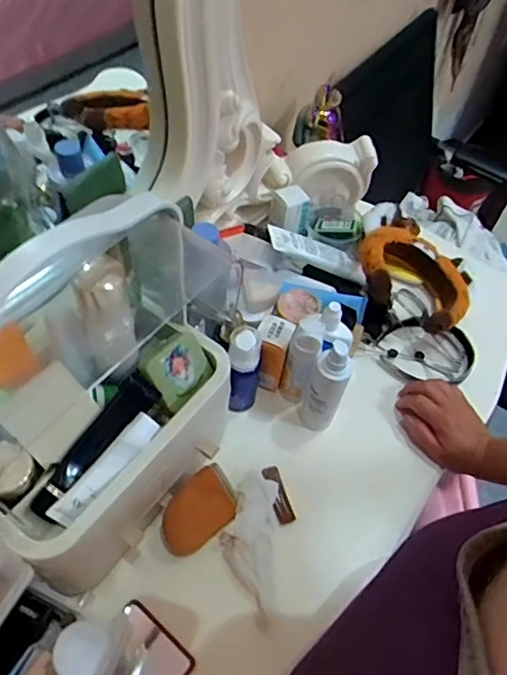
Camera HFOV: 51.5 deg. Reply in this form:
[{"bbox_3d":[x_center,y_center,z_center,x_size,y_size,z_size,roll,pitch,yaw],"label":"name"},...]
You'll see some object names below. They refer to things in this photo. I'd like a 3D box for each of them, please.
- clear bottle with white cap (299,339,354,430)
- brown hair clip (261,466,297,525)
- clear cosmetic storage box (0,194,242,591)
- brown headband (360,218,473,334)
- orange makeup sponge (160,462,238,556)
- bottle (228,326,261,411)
[{"bbox_3d":[0.084,0.064,0.628,0.046,0.178,0.040,15,54,7],"label":"clear bottle with white cap"},{"bbox_3d":[0.029,0.183,0.614,0.022,0.020,0.067,-13,55,-14],"label":"brown hair clip"},{"bbox_3d":[-0.144,0.046,0.483,0.183,0.298,0.278,36,59,21],"label":"clear cosmetic storage box"},{"bbox_3d":[0.236,-0.091,0.791,0.168,0.058,0.195,45,46,1],"label":"brown headband"},{"bbox_3d":[-0.061,0.189,0.574,0.091,0.011,0.065,-37,97,-21],"label":"orange makeup sponge"},{"bbox_3d":[-0.012,0.040,0.632,0.035,0.128,0.044,8,53,2],"label":"bottle"}]

